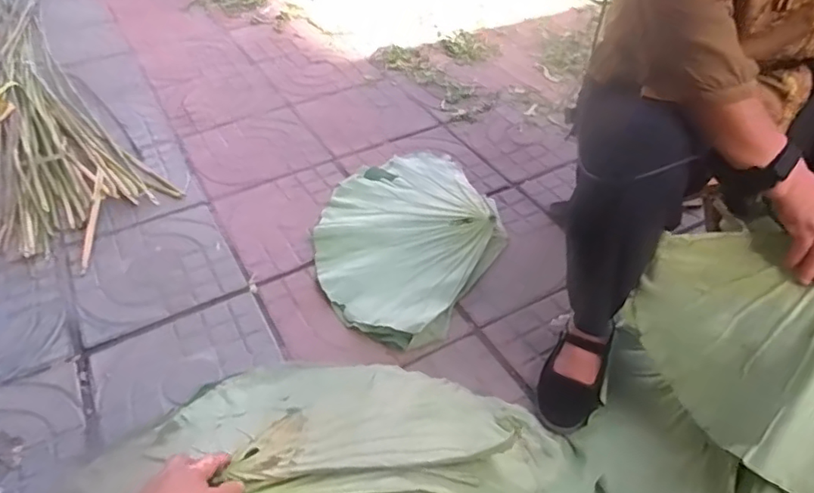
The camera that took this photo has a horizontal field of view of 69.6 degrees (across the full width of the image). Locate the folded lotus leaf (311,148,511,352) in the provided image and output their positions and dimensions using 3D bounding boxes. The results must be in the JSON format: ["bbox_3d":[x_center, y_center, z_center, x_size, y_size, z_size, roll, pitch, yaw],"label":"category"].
[{"bbox_3d":[-0.003,-0.037,1.176,0.371,0.077,0.517,-15,45,-14],"label":"folded lotus leaf"}]

